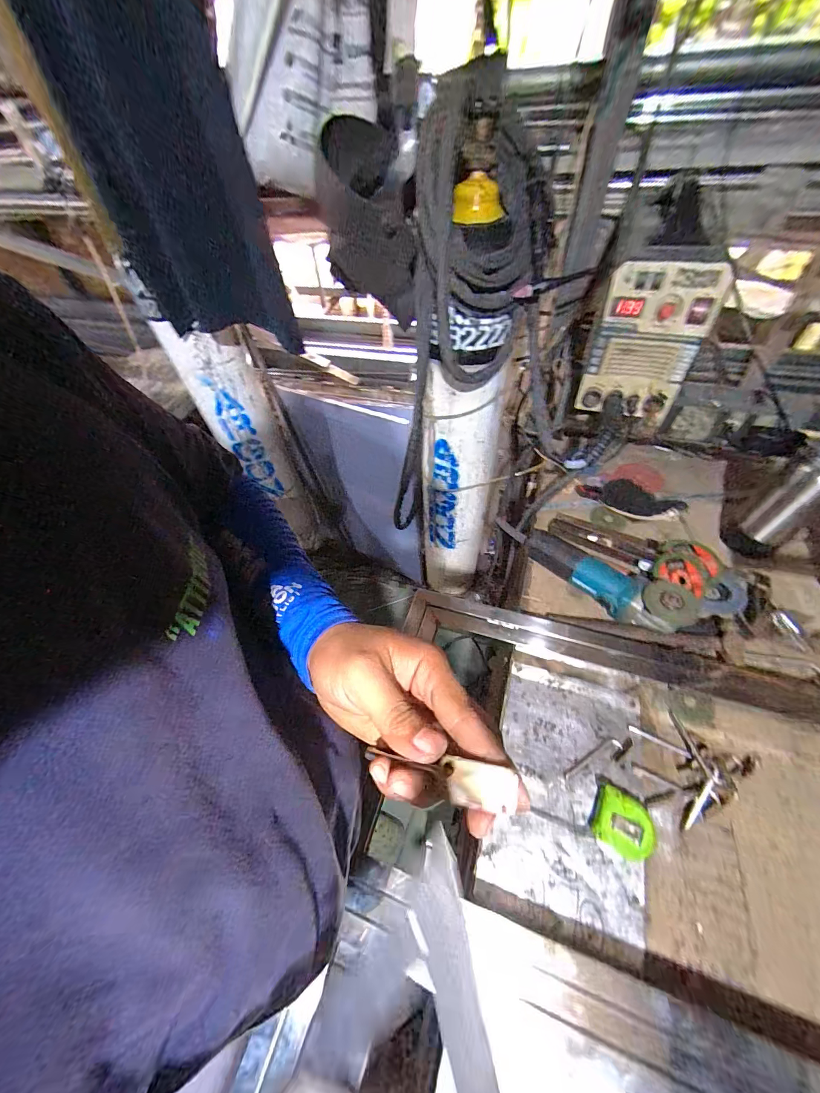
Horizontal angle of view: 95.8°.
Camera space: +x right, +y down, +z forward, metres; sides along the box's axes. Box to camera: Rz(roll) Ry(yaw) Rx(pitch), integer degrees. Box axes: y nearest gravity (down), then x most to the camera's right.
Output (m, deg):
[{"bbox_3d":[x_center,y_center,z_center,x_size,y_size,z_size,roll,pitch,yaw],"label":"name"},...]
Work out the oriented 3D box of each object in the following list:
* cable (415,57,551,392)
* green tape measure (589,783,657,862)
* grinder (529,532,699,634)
[{"bbox_3d":[0.137,-0.524,0.706,0.222,0.413,0.284,-1,54,3],"label":"cable"},{"bbox_3d":[0.263,0.343,0.463,0.064,0.033,0.065,20,58,17],"label":"green tape measure"},{"bbox_3d":[0.323,0.045,0.630,0.272,0.073,0.082,35,63,25],"label":"grinder"}]

